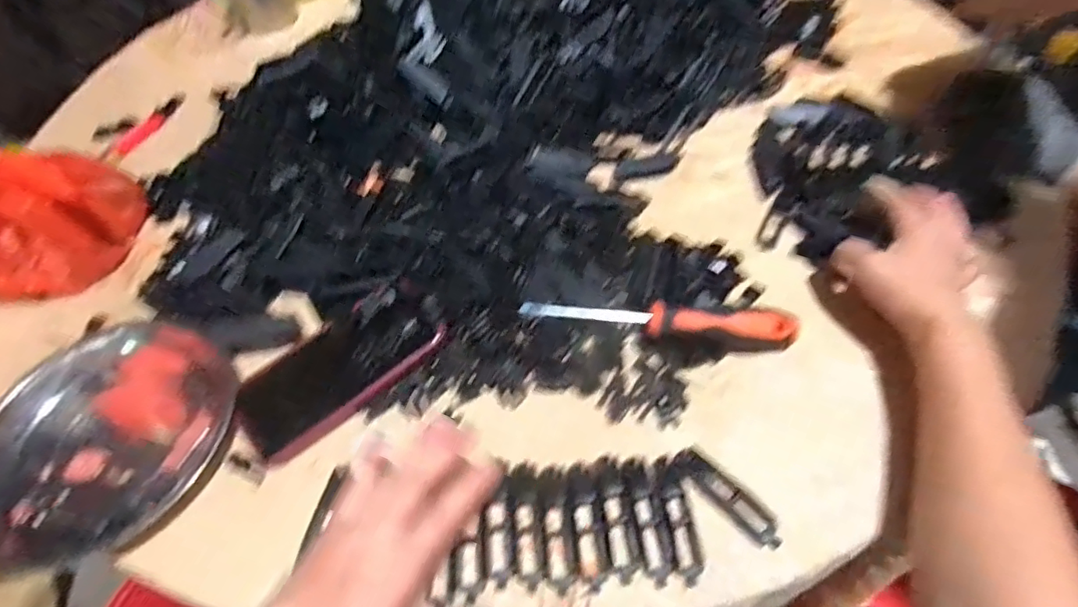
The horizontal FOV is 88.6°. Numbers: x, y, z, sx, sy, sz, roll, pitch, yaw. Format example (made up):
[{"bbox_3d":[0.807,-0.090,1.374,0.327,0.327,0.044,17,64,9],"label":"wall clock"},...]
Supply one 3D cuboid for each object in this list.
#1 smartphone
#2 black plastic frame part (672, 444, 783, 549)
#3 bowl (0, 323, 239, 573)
[{"bbox_3d":[-0.155,0.048,0.433,0.160,0.008,0.079,-38,64,-14],"label":"smartphone"},{"bbox_3d":[0.125,0.127,0.363,0.077,0.008,0.024,37,64,28],"label":"black plastic frame part"},{"bbox_3d":[-0.323,0.098,0.414,0.183,0.040,0.176,-3,53,4],"label":"bowl"}]

